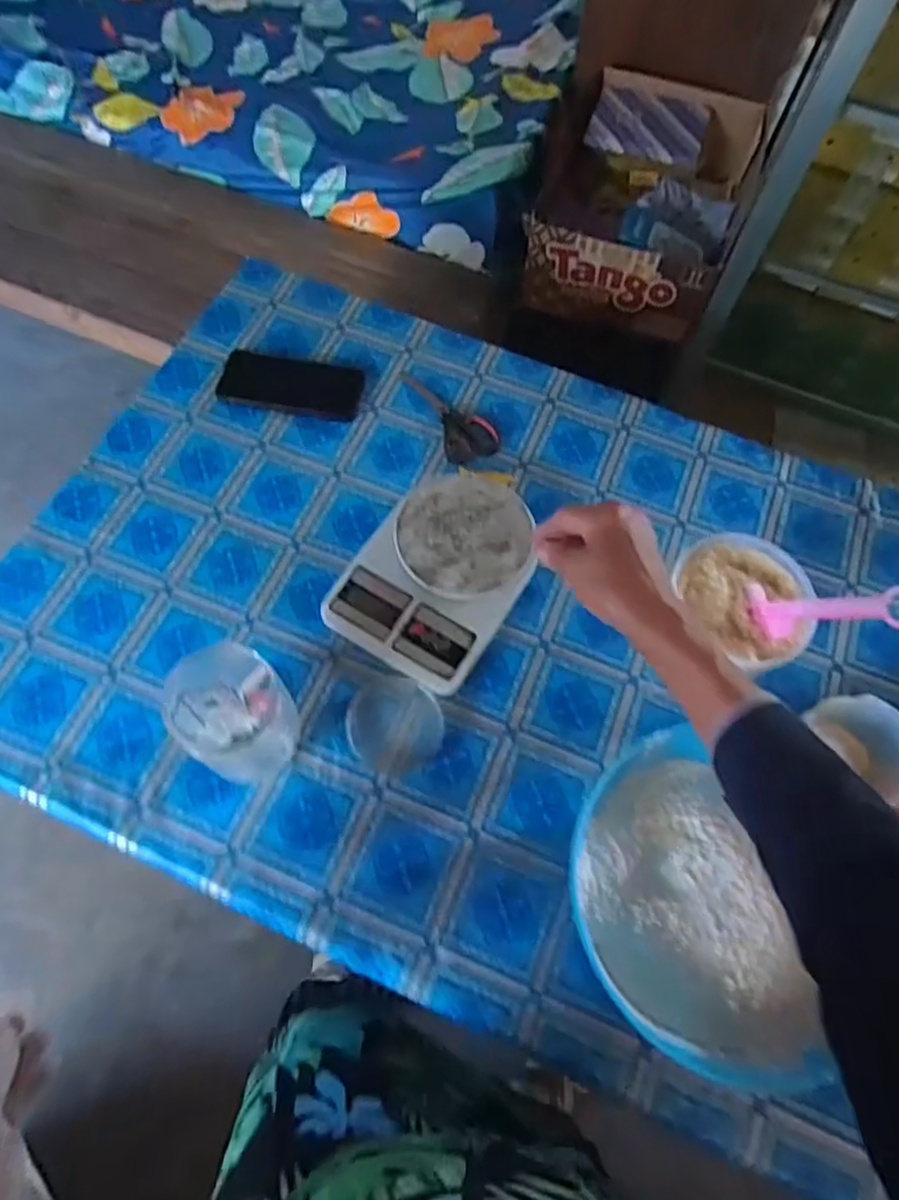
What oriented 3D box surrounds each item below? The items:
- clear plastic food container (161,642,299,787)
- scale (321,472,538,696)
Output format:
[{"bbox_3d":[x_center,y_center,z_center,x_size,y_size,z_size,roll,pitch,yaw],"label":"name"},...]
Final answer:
[{"bbox_3d":[-0.183,0.103,0.580,0.087,0.121,0.095,1,67,-2],"label":"clear plastic food container"},{"bbox_3d":[-0.008,-0.033,0.689,0.162,0.038,0.225,29,69,10],"label":"scale"}]

